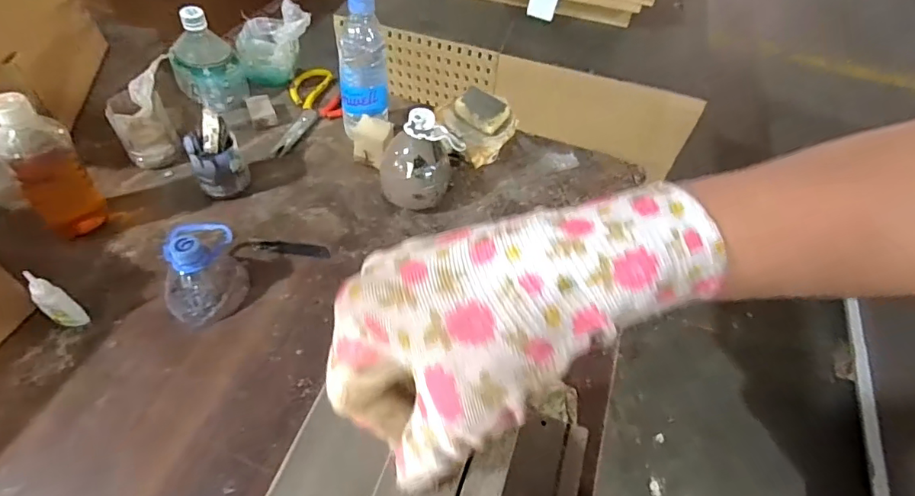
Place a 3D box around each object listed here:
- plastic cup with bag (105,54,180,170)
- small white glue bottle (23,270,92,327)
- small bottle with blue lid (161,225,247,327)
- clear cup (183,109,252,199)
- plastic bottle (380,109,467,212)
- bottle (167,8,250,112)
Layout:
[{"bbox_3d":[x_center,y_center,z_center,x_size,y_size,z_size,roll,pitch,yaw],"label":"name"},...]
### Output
[{"bbox_3d":[-0.418,-0.178,0.692,0.089,0.115,0.067,-22,59,-20],"label":"plastic cup with bag"},{"bbox_3d":[-0.429,0.058,0.541,0.021,0.089,0.026,31,57,17],"label":"small white glue bottle"},{"bbox_3d":[-0.296,0.020,0.577,0.090,0.081,0.098,-21,58,-19],"label":"small bottle with blue lid"},{"bbox_3d":[-0.318,-0.118,0.675,0.066,0.095,0.073,-19,57,-17],"label":"clear cup"},{"bbox_3d":[-0.047,-0.117,0.675,0.111,0.128,0.099,-9,55,-11],"label":"plastic bottle"},{"bbox_3d":[-0.377,-0.286,0.760,0.087,0.130,0.103,-36,64,-26],"label":"bottle"}]

